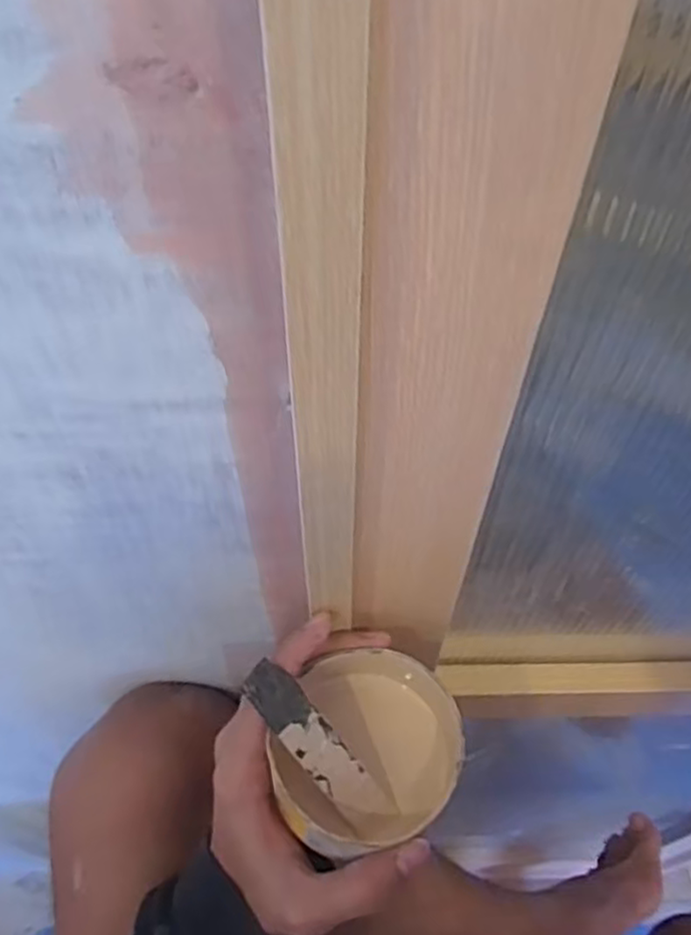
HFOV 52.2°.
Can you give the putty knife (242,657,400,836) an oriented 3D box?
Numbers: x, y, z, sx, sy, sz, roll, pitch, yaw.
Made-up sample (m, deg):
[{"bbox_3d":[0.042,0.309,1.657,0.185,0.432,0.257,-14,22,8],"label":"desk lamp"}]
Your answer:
[{"bbox_3d":[-0.010,0.126,0.311,0.020,0.004,0.090,-39,96,-25],"label":"putty knife"}]

